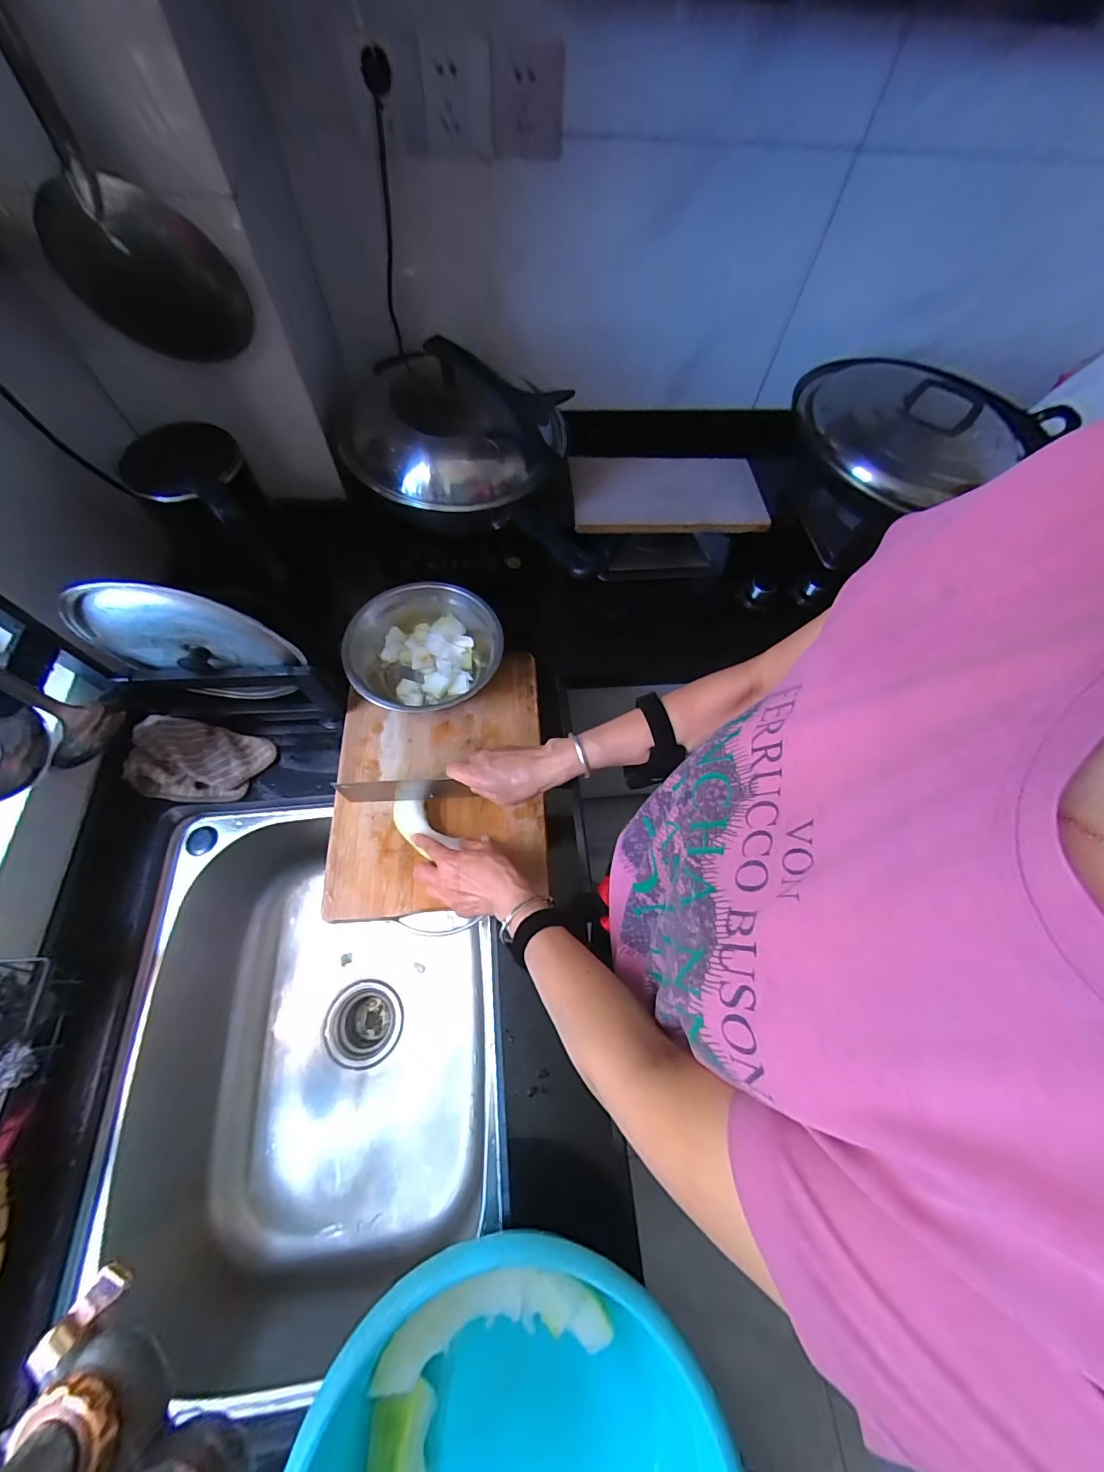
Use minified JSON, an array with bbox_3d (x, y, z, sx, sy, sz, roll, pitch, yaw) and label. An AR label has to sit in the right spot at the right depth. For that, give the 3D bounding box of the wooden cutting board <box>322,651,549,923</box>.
[{"bbox_3d":[-0.149,0.048,0.637,0.277,0.015,0.351,-4,65,-6],"label":"wooden cutting board"}]

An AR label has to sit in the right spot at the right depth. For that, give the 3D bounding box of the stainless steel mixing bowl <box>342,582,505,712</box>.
[{"bbox_3d":[-0.182,-0.120,0.675,0.183,0.076,0.208,40,69,14],"label":"stainless steel mixing bowl"}]

